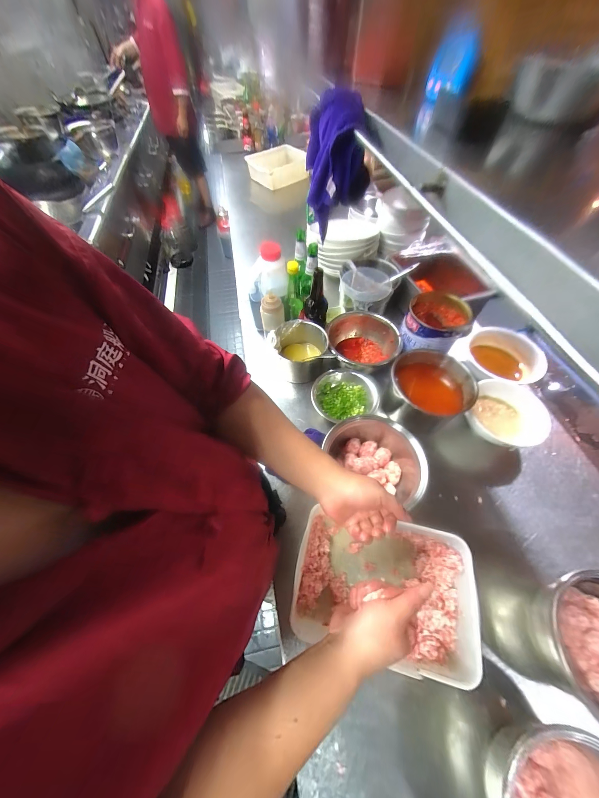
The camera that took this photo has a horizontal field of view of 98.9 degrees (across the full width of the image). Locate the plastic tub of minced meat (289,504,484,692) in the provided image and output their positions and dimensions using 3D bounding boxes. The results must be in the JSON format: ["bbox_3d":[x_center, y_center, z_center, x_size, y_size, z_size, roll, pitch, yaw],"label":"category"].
[{"bbox_3d":[0.145,0.337,0.472,0.297,0.094,0.203,10,59,7],"label":"plastic tub of minced meat"}]

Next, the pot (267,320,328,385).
[{"bbox_3d":[-0.003,-0.129,0.735,0.158,0.109,0.158,0,58,1],"label":"pot"}]

